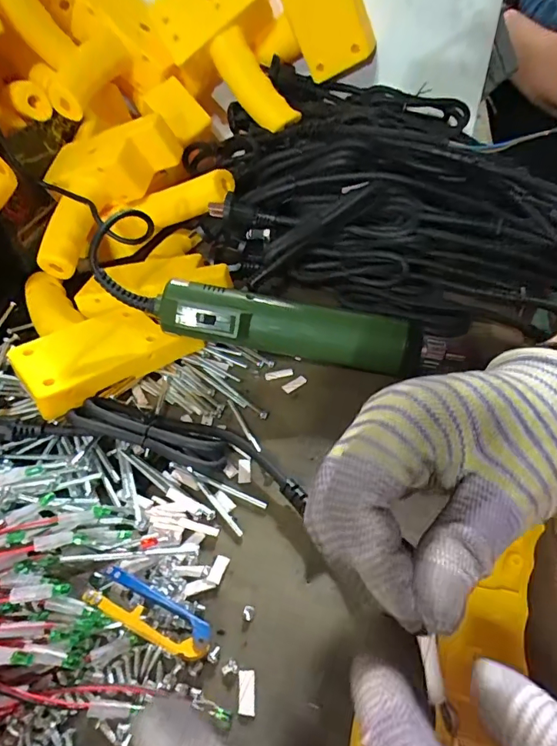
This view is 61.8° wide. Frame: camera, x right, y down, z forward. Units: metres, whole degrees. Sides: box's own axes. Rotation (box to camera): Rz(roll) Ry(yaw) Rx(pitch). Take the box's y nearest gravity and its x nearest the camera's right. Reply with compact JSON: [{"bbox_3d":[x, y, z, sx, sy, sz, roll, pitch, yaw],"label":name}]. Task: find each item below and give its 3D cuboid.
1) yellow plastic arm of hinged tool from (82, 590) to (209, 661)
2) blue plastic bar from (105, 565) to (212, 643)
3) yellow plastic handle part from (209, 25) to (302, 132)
[{"bbox_3d":[-0.066,0.125,0.231,0.067,0.012,0.010,18,50,19],"label":"yellow plastic arm of hinged tool"},{"bbox_3d":[-0.062,0.118,0.239,0.065,0.011,0.009,21,51,22],"label":"blue plastic bar"},{"bbox_3d":[-0.022,-0.261,0.427,0.025,0.040,0.097,-40,92,-34],"label":"yellow plastic handle part"}]

